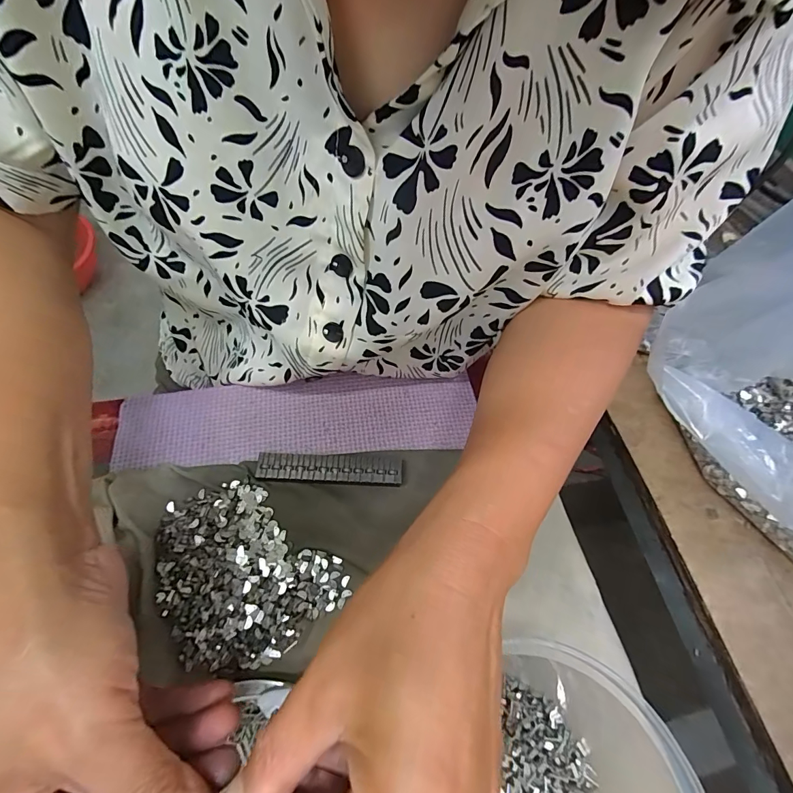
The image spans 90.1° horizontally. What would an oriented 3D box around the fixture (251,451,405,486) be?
[{"bbox_3d":[-0.046,0.049,0.275,0.097,0.009,0.024,2,62,-3],"label":"fixture"}]

